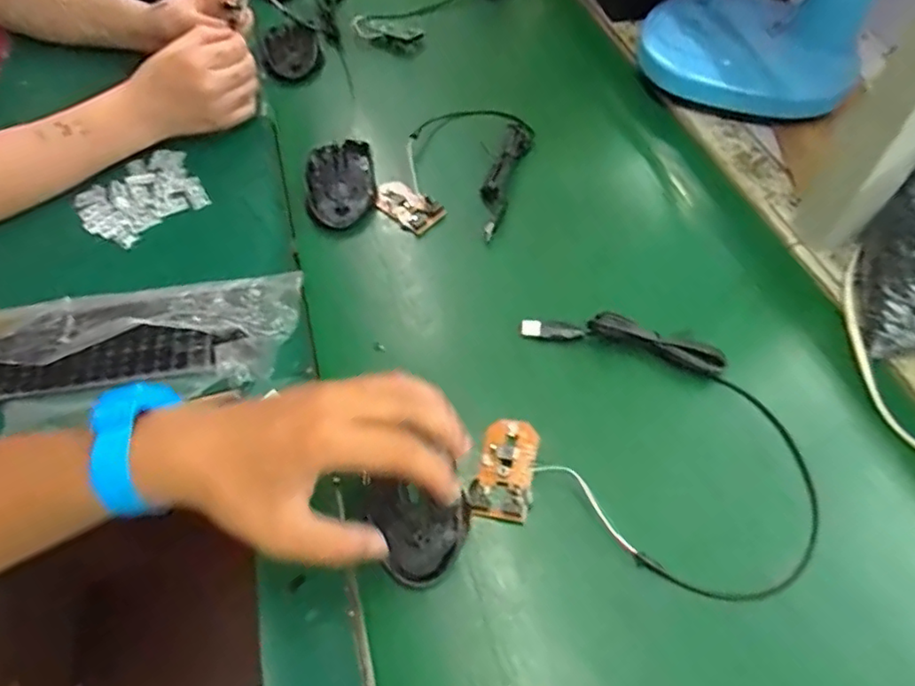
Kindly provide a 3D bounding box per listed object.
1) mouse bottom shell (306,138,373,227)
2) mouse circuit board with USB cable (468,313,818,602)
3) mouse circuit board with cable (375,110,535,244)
[{"bbox_3d":[-0.110,-0.150,0.556,0.061,0.012,0.112,-9,56,-2],"label":"mouse bottom shell"},{"bbox_3d":[0.127,0.064,0.396,0.204,0.017,0.175,14,58,13],"label":"mouse circuit board with USB cable"},{"bbox_3d":[0.005,-0.176,0.565,0.115,0.016,0.188,14,58,13],"label":"mouse circuit board with cable"}]

